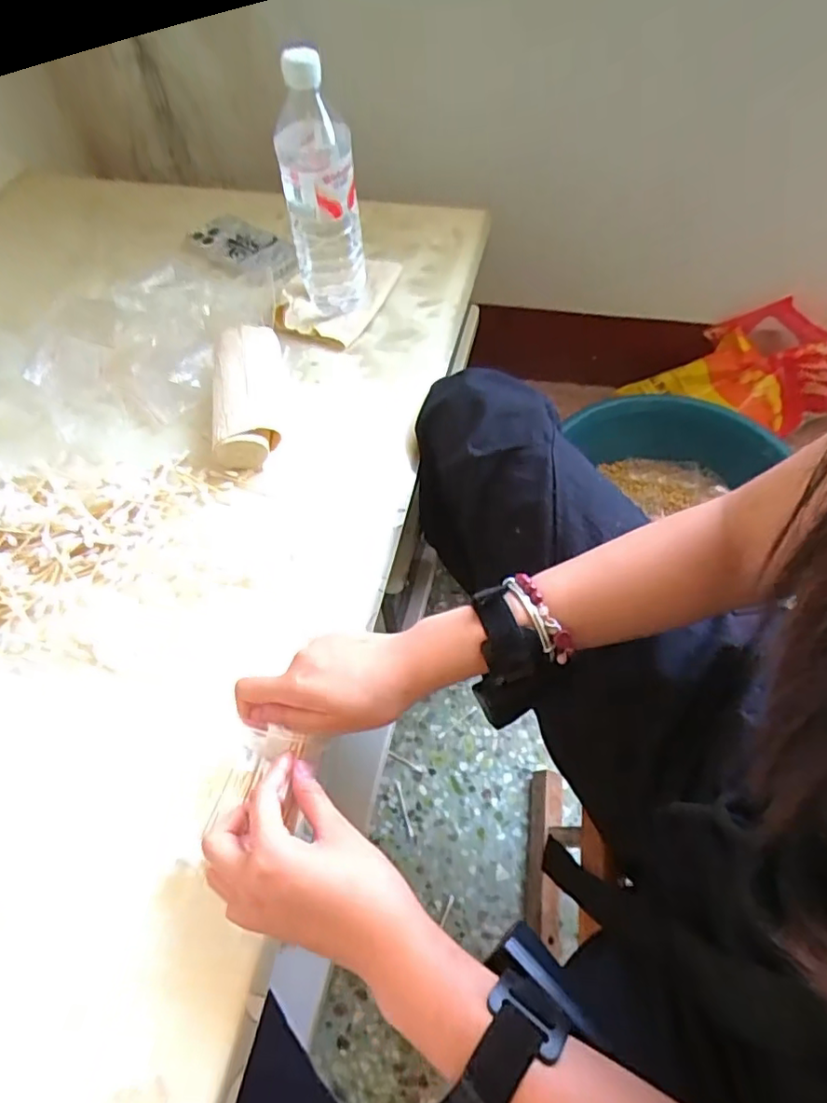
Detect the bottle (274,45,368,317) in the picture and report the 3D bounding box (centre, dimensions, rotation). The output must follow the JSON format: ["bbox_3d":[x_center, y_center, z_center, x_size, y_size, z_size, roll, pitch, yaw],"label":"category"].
[{"bbox_3d":[-0.089,-0.342,0.559,0.069,0.217,0.079,-11,57,-3],"label":"bottle"}]

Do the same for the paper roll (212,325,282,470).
[{"bbox_3d":[-0.156,-0.150,0.557,0.067,0.045,0.153,-8,59,-2],"label":"paper roll"}]

